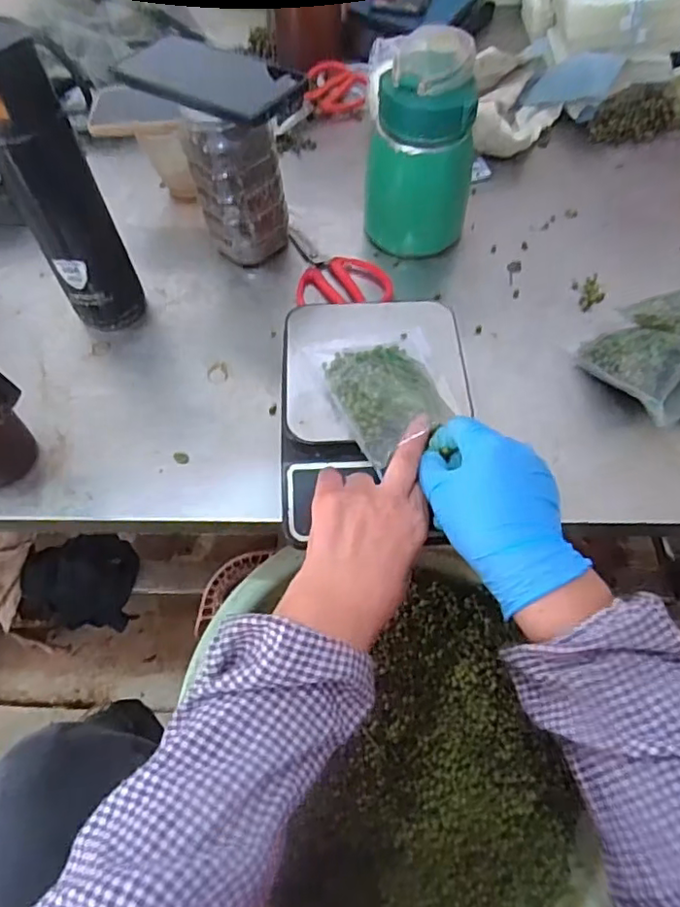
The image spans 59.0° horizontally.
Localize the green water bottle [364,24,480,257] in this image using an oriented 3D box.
[{"bbox_3d":[0.080,-0.294,0.586,0.100,0.173,0.085,7,60,5],"label":"green water bottle"}]

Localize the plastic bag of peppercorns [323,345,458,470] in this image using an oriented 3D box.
[{"bbox_3d":[0.039,-0.047,0.455,0.078,0.030,0.109,-19,61,-10],"label":"plastic bag of peppercorns"}]

